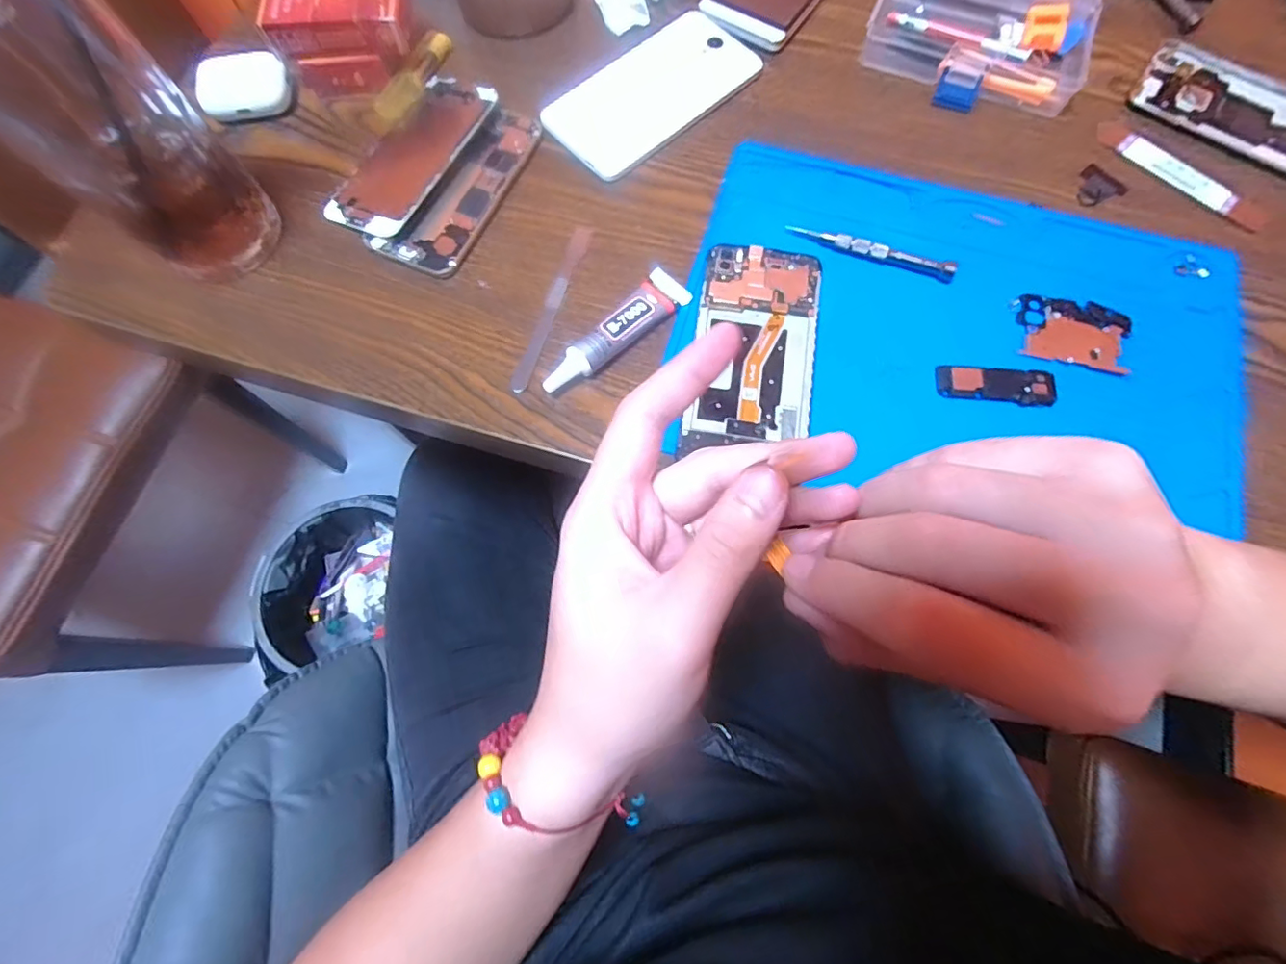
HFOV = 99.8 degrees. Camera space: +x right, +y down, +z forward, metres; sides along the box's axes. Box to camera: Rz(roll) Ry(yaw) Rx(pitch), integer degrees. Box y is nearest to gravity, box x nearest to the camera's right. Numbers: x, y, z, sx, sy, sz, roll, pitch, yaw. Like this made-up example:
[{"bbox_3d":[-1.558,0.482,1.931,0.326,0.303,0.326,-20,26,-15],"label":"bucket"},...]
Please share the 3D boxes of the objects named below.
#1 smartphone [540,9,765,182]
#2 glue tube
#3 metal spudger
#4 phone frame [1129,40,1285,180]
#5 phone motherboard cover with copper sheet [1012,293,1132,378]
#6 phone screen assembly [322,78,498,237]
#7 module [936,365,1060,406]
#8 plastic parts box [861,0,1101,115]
[{"bbox_3d":[0.006,-0.276,0.382,0.152,0.006,0.078,-42,77,-11],"label":"smartphone"},{"bbox_3d":[-0.016,-0.088,0.320,0.026,0.018,0.103,43,78,12],"label":"glue tube"},{"bbox_3d":[-0.056,-0.109,0.334,0.011,0.004,0.120,17,74,5],"label":"metal spudger"},{"bbox_3d":[0.422,-0.252,0.372,0.151,0.006,0.079,39,77,11],"label":"phone frame"},{"bbox_3d":[0.257,-0.089,0.325,0.063,0.004,0.045,14,74,4],"label":"phone motherboard cover with copper sheet"},{"bbox_3d":[-0.155,-0.222,0.364,0.064,0.010,0.132,26,75,8],"label":"phone screen assembly"},{"bbox_3d":[0.205,-0.056,0.313,0.065,0.006,0.022,4,73,1],"label":"module"},{"bbox_3d":[0.262,-0.374,0.404,0.147,0.020,0.203,22,74,7],"label":"plastic parts box"}]

